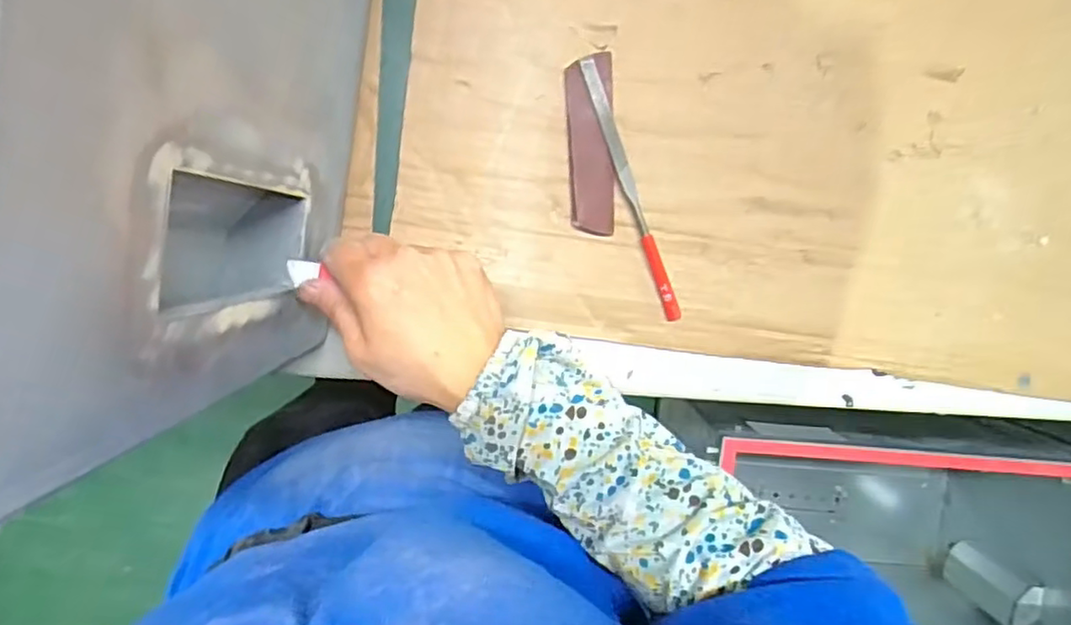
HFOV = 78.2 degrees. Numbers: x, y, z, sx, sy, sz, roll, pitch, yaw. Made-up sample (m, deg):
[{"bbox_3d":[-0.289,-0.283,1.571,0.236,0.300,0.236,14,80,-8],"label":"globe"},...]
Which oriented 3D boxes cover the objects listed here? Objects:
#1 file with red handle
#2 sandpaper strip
[{"bbox_3d":[0.064,-0.079,0.439,0.012,0.012,0.178,-20,98,0],"label":"file with red handle"},{"bbox_3d":[0.037,-0.110,0.436,0.030,0.014,0.114,-2,98,-2],"label":"sandpaper strip"}]

